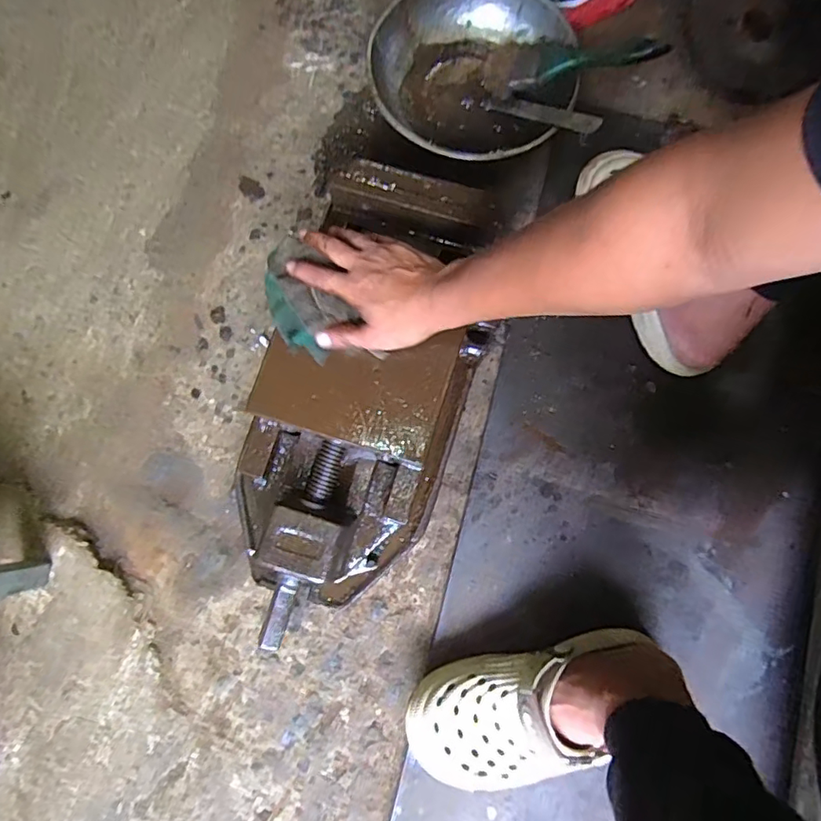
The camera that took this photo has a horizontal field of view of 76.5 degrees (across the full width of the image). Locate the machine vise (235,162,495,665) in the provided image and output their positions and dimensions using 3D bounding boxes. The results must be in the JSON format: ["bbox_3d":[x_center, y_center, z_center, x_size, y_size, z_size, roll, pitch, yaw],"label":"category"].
[{"bbox_3d":[-0.050,-0.020,0.536,0.202,0.115,0.466,14,83,5],"label":"machine vise"}]

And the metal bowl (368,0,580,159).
[{"bbox_3d":[0.078,-0.415,0.646,0.238,0.070,0.248,0,78,2],"label":"metal bowl"}]

